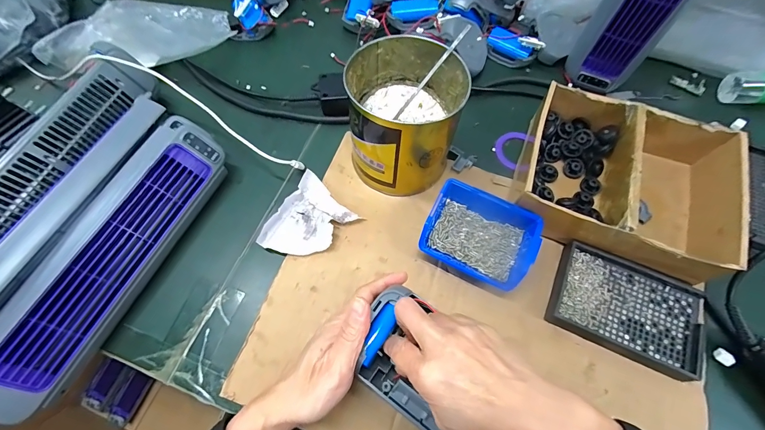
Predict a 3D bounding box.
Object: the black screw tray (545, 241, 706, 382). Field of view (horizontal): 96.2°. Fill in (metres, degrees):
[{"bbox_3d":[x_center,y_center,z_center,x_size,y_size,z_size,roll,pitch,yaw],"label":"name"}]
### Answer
[{"bbox_3d":[0.255,0.095,0.355,0.144,0.017,0.096,25,67,9],"label":"black screw tray"}]

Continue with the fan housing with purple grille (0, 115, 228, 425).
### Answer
[{"bbox_3d":[-0.276,0.036,0.354,0.086,0.060,0.302,39,65,-33],"label":"fan housing with purple grille"}]

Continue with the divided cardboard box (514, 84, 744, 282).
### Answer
[{"bbox_3d":[0.265,-0.040,0.392,0.205,0.088,0.176,19,66,7],"label":"divided cardboard box"}]

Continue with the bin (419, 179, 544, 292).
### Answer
[{"bbox_3d":[0.103,0.022,0.368,0.109,0.041,0.081,26,67,10],"label":"bin"}]

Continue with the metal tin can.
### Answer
[{"bbox_3d":[0.023,-0.106,0.383,0.117,0.110,0.132,12,66,4],"label":"metal tin can"}]

